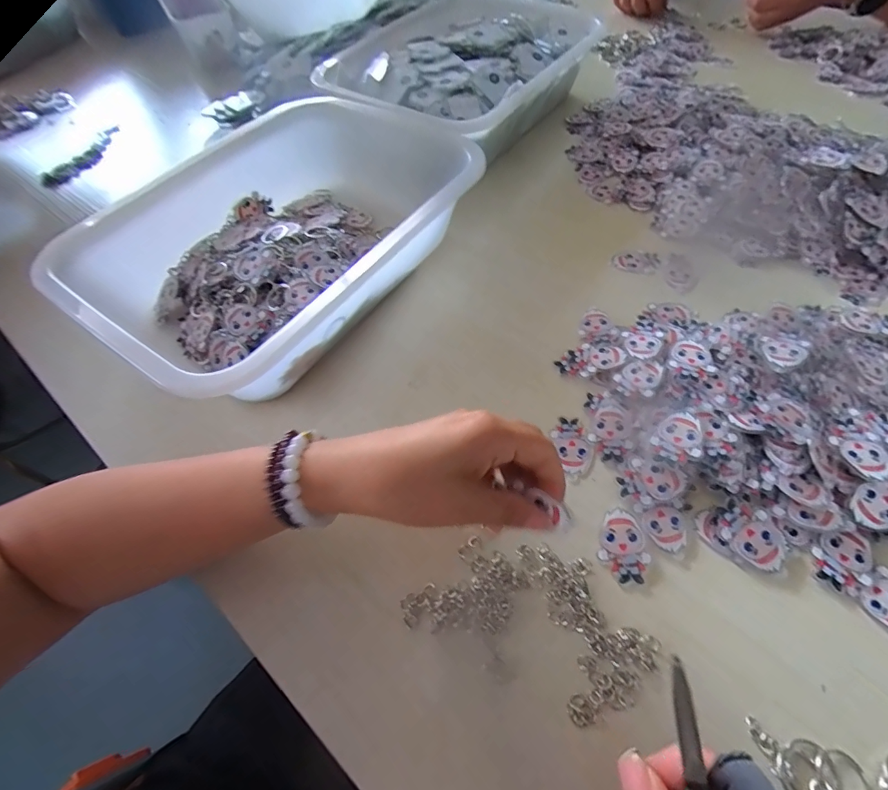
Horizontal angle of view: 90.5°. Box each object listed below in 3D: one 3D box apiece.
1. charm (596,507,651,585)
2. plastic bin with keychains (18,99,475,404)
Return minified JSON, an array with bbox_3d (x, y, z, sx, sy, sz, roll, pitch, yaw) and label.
[{"bbox_3d":[0.115,0.095,0.279,0.030,0.004,0.043,15,59,13],"label":"charm"},{"bbox_3d":[-0.140,-0.137,0.396,0.245,0.083,0.321,31,64,22],"label":"plastic bin with keychains"}]

